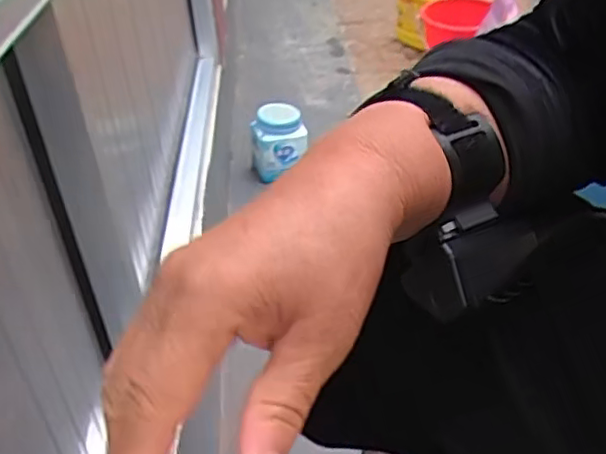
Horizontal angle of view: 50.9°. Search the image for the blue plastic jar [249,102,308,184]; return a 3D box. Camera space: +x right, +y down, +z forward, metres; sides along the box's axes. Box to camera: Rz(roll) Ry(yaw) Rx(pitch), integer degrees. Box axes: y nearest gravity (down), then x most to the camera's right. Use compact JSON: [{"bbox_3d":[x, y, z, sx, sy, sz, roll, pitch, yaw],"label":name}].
[{"bbox_3d":[-0.041,-0.153,1.129,0.092,0.123,0.072,-2,38,2],"label":"blue plastic jar"}]

